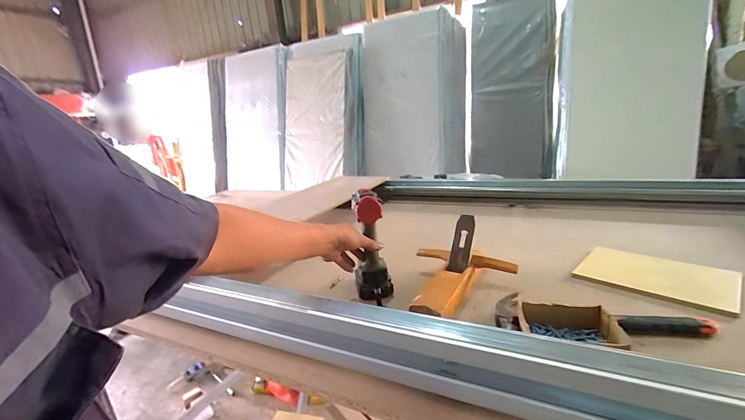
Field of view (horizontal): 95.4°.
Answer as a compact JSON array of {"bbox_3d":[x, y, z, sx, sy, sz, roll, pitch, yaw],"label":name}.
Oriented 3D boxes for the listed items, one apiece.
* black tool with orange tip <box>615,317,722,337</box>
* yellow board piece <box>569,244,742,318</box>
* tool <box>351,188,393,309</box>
[{"bbox_3d":[0.468,0.186,0.544,0.134,0.020,0.026,-2,16,10],"label":"black tool with orange tip"},{"bbox_3d":[0.582,0.133,0.703,0.177,0.011,0.246,-18,21,-38],"label":"yellow board piece"},{"bbox_3d":[-0.005,0.077,0.722,0.084,0.234,0.069,9,18,43],"label":"tool"}]

